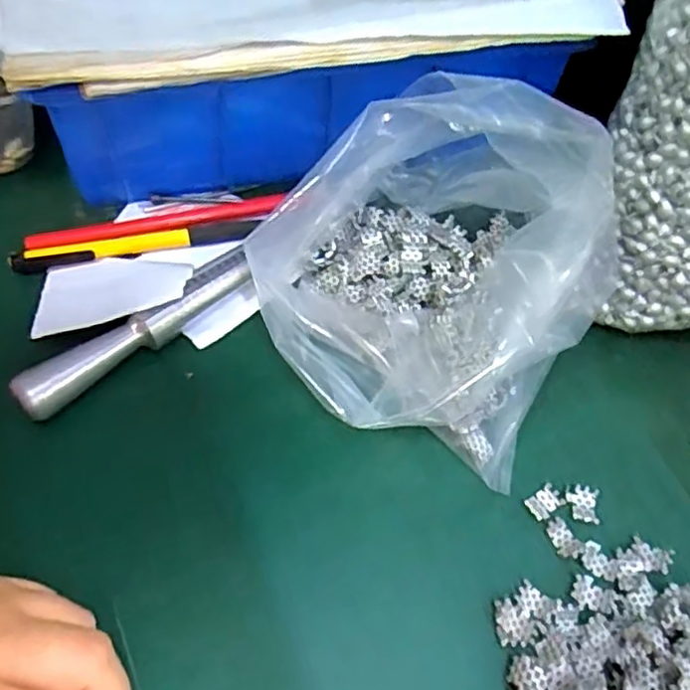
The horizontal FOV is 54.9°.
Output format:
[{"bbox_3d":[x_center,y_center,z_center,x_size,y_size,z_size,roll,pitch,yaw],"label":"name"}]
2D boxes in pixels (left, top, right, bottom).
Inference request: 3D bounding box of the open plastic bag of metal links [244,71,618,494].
[{"bbox_3d":[0.036,-0.040,0.295,0.151,0.106,0.144,31,61,15],"label":"open plastic bag of metal links"}]

